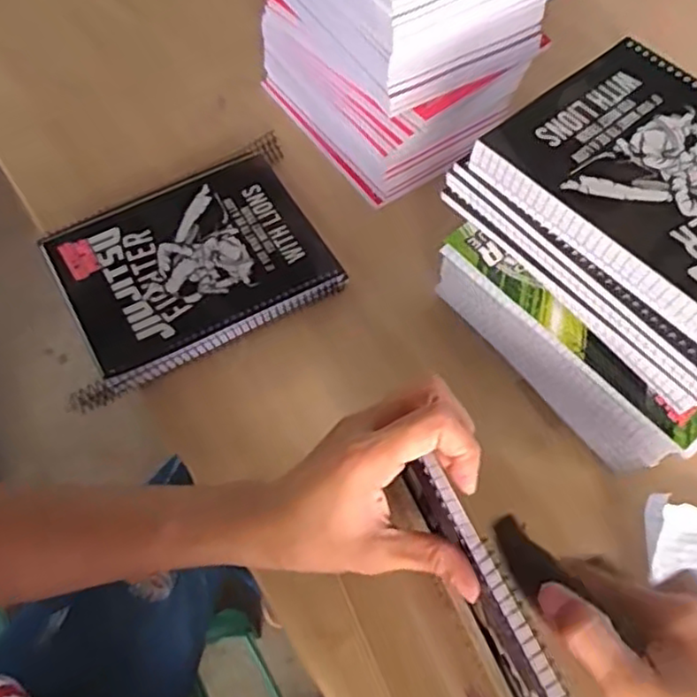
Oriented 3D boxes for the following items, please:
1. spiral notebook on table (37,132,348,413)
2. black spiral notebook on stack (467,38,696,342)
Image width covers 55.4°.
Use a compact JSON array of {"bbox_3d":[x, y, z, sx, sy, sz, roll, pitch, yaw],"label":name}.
[{"bbox_3d":[-0.127,-0.074,0.531,0.223,0.029,0.163,-28,66,-15],"label":"spiral notebook on table"},{"bbox_3d":[0.190,-0.093,0.381,0.142,0.019,0.190,-38,68,-19],"label":"black spiral notebook on stack"}]

